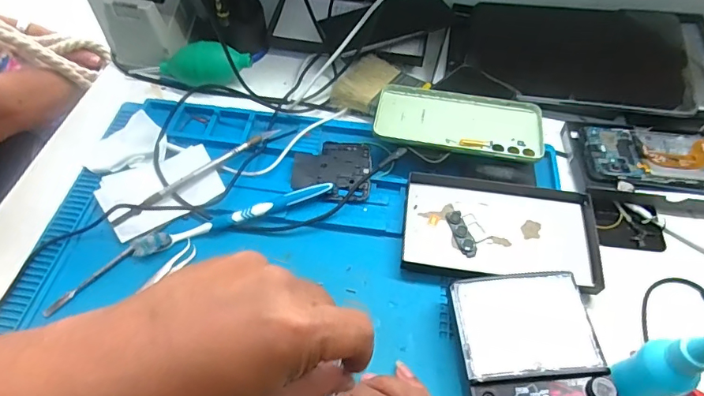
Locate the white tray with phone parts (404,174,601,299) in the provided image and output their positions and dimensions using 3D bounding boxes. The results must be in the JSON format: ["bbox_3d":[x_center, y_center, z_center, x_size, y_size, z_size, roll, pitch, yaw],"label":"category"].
[{"bbox_3d":[0.135,0.027,0.427,0.170,0.013,0.104,5,57,3],"label":"white tray with phone parts"}]

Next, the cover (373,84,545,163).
[{"bbox_3d":[0.109,-0.078,0.474,0.165,0.005,0.079,11,57,7],"label":"cover"}]

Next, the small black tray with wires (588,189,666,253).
[{"bbox_3d":[0.268,0.023,0.451,0.068,0.011,0.056,5,67,-1],"label":"small black tray with wires"}]

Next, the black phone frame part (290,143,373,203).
[{"bbox_3d":[-0.020,-0.029,0.463,0.076,0.007,0.069,3,54,1],"label":"black phone frame part"}]

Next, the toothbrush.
[{"bbox_3d":[-0.106,0.018,0.424,0.182,0.014,0.016,-17,56,-13],"label":"toothbrush"}]

